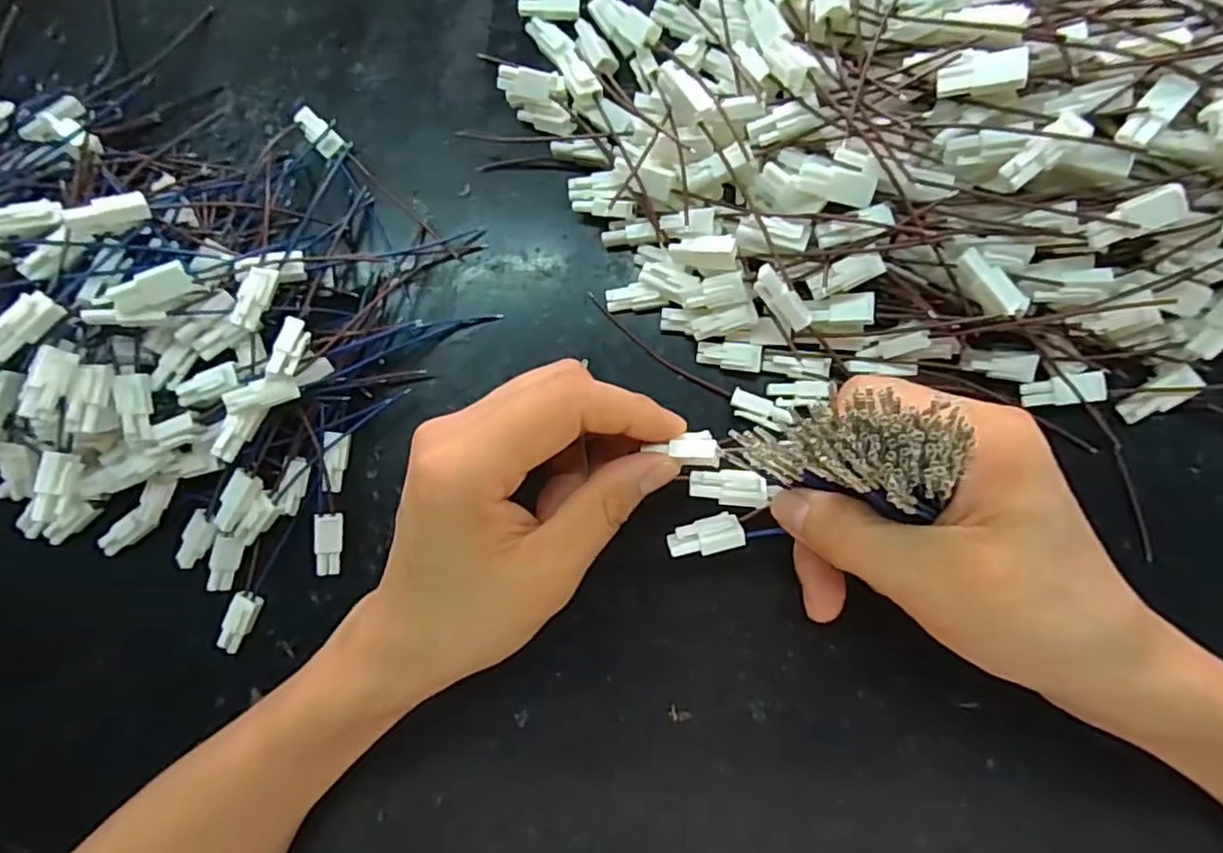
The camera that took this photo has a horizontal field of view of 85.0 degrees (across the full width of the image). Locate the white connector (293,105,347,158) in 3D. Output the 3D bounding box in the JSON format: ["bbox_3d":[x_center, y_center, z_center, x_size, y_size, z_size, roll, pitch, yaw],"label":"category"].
[{"bbox_3d":[-0.126,-0.126,0.288,0.025,0.009,0.011,44,94,7],"label":"white connector"}]

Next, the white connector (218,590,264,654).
[{"bbox_3d":[-0.157,0.083,0.282,0.011,0.008,0.026,18,90,8],"label":"white connector"}]

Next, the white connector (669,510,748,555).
[{"bbox_3d":[0.032,0.037,0.223,0.024,0.004,0.012,-17,86,7],"label":"white connector"}]

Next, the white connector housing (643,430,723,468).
[{"bbox_3d":[0.026,0.007,0.215,0.018,0.005,0.011,3,89,9],"label":"white connector housing"}]

